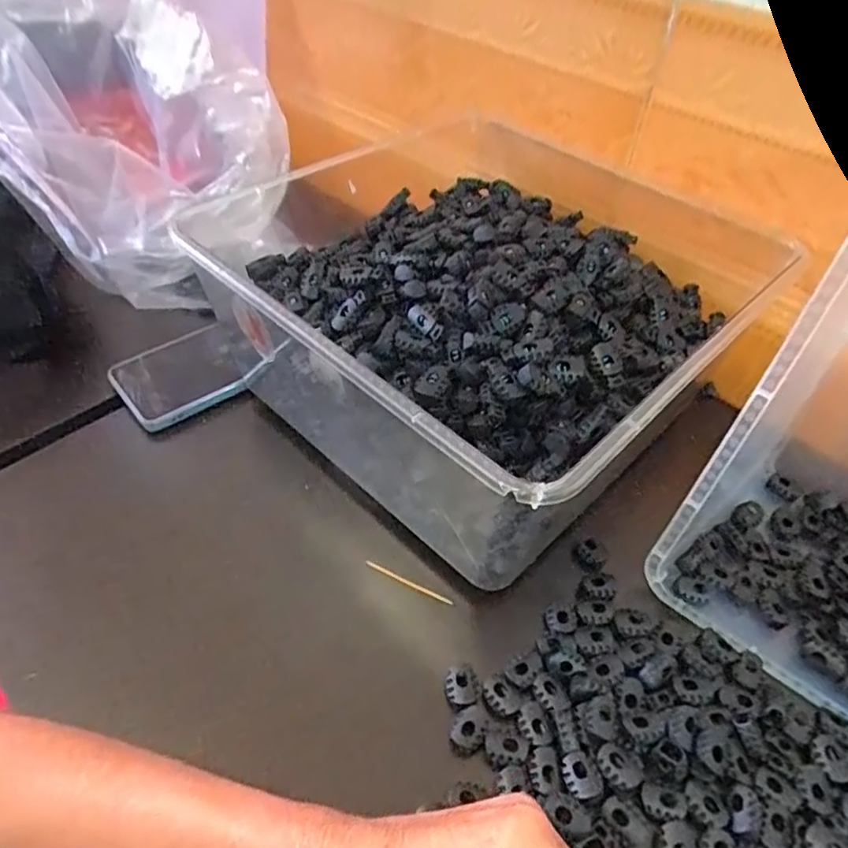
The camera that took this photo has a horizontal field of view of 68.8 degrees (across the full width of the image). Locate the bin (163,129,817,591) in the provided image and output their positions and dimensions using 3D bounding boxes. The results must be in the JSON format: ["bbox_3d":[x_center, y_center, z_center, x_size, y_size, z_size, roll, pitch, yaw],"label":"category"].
[{"bbox_3d":[0.041,-0.082,0.440,0.309,0.142,0.309,36,55,27],"label":"bin"}]

